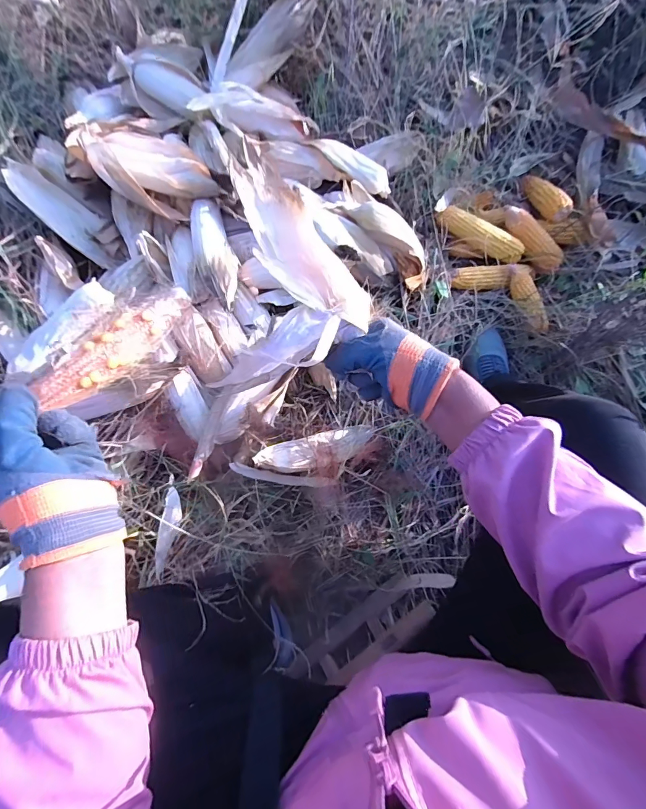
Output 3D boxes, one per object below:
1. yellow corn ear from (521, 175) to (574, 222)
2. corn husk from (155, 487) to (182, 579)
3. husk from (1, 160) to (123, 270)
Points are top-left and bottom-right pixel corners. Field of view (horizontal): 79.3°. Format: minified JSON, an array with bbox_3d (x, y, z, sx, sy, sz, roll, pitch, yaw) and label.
[{"bbox_3d":[0.476,-0.454,0.842,0.039,0.053,0.161,-14,54,-2],"label":"yellow corn ear"},{"bbox_3d":[-0.223,0.179,0.563,0.026,0.017,0.125,-3,51,0],"label":"corn husk"},{"bbox_3d":[-0.478,-0.354,0.727,0.078,0.034,0.234,-46,99,-7],"label":"husk"}]

